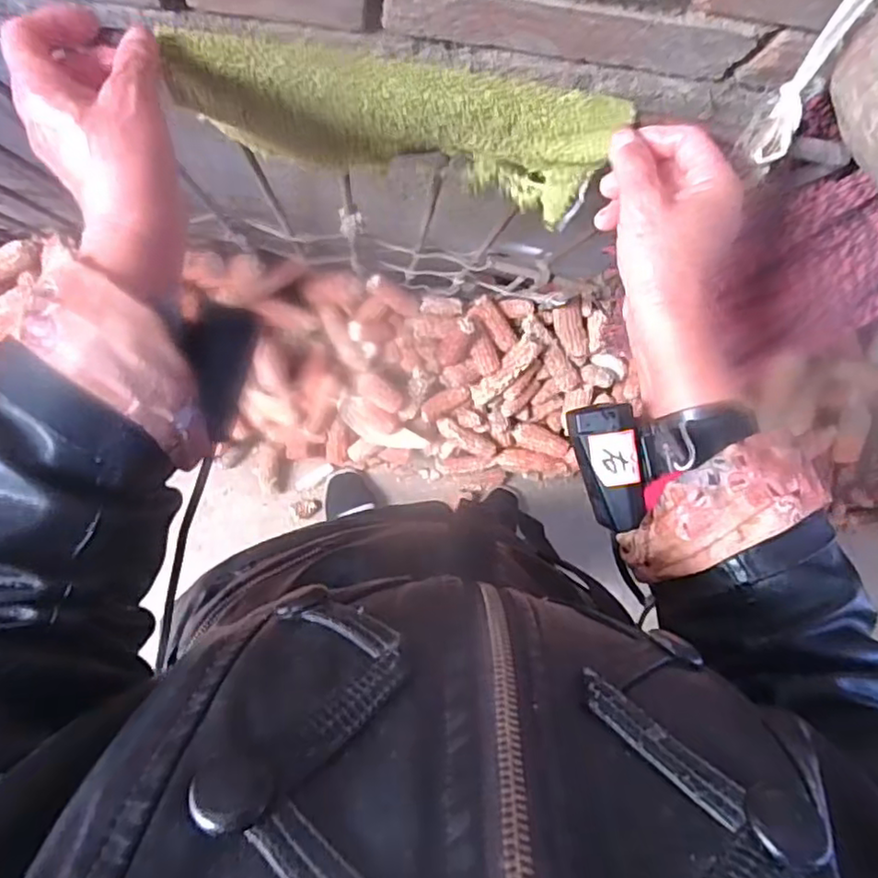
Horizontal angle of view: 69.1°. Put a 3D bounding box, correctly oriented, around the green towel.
[{"bbox_3d":[-0.021,-0.185,0.393,0.245,0.118,0.034,7,92,-9],"label":"green towel"}]

